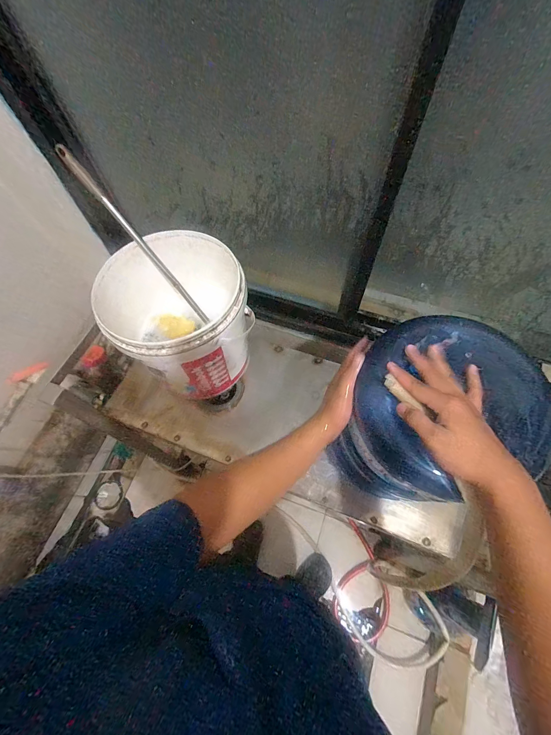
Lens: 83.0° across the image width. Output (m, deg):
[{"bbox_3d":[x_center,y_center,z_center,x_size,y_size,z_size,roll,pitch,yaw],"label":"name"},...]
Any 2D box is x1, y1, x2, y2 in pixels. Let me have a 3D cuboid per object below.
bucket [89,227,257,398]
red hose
[{"bbox_3d":[-0.219,-0.111,0.751,0.302,0.285,0.286,-1,66,2],"label":"bucket"},{"bbox_3d":[0.359,0.852,1.241,0.204,0.031,0.398,14,67,8],"label":"red hose"}]

